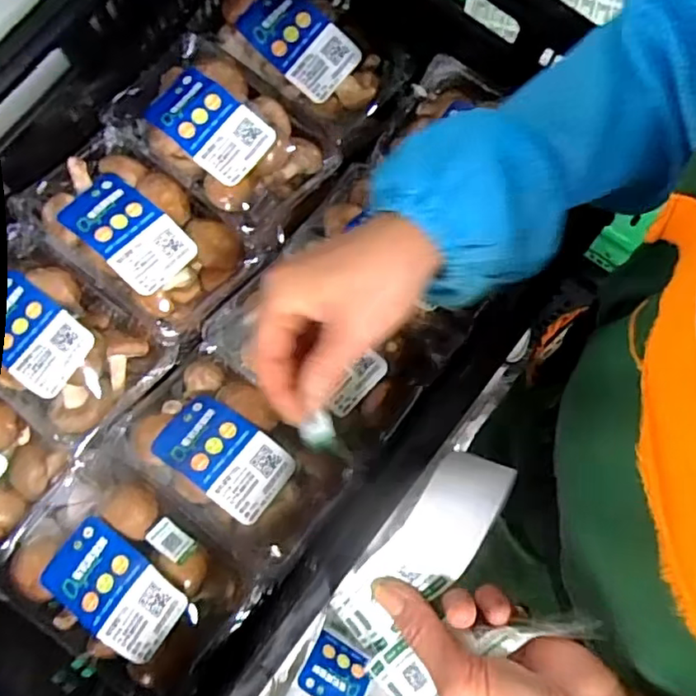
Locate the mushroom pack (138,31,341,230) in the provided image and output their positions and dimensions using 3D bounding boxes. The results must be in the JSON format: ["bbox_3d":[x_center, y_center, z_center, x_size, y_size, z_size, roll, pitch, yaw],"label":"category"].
[{"bbox_3d":[-0.107,-0.187,0.530,0.179,0.070,0.116,40,81,8],"label":"mushroom pack"}]

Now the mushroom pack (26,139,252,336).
[{"bbox_3d":[-0.179,-0.096,0.512,0.176,0.072,0.114,36,81,8],"label":"mushroom pack"}]

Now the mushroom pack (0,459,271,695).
[{"bbox_3d":[-0.166,0.169,0.447,0.180,0.052,0.129,34,80,7],"label":"mushroom pack"}]

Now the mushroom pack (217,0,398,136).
[{"bbox_3d":[-0.043,-0.265,0.550,0.165,0.064,0.096,28,80,6],"label":"mushroom pack"}]

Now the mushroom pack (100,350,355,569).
[{"bbox_3d":[-0.095,0.083,0.465,0.168,0.053,0.110,35,80,7],"label":"mushroom pack"}]

